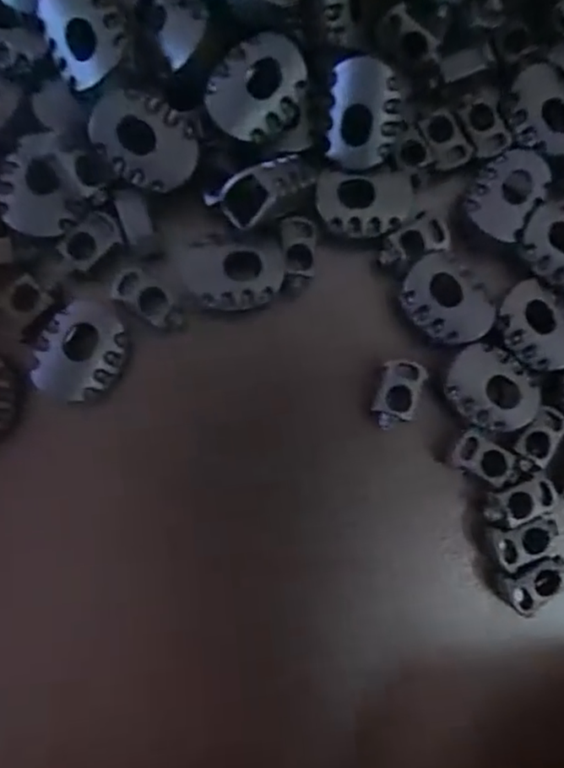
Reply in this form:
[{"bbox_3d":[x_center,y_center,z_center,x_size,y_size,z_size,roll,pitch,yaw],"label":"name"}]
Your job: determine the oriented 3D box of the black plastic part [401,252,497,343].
[{"bbox_3d":[0.037,-0.019,0.137,0.017,0.004,0.021,-36,90,-5],"label":"black plastic part"}]

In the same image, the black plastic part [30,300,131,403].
[{"bbox_3d":[-0.042,-0.007,0.129,0.018,0.004,0.021,20,86,-3],"label":"black plastic part"}]

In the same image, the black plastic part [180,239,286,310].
[{"bbox_3d":[-0.010,-0.024,0.133,0.021,0.004,0.015,-9,88,-5],"label":"black plastic part"}]

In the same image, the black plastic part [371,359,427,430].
[{"bbox_3d":[0.026,0.002,0.137,0.010,0.004,0.016,16,86,-3],"label":"black plastic part"}]

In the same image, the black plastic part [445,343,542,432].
[{"bbox_3d":[0.047,0.001,0.137,0.021,0.004,0.016,34,85,-2],"label":"black plastic part"}]

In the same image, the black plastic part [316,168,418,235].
[{"bbox_3d":[0.019,-0.040,0.138,0.021,0.004,0.013,-4,87,-5],"label":"black plastic part"}]

